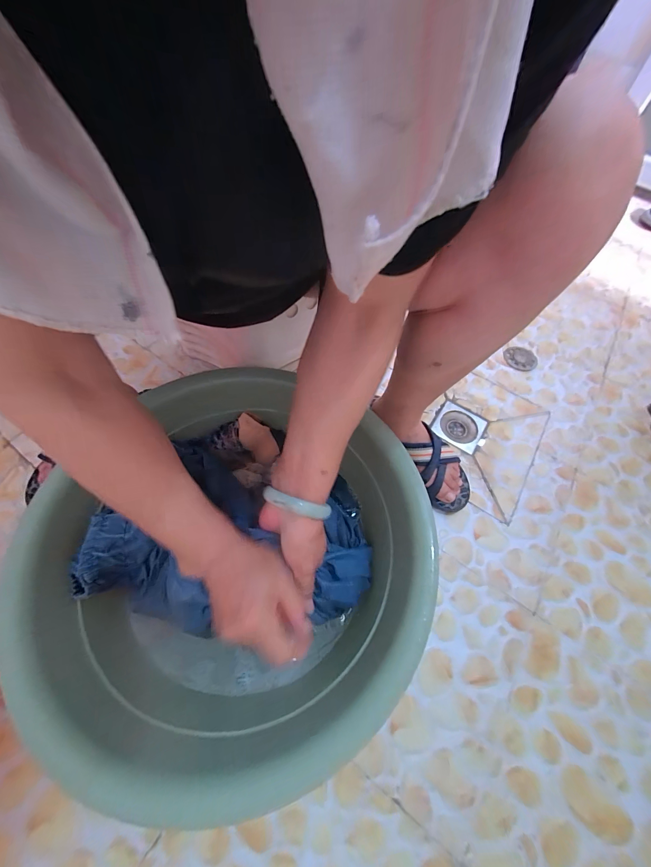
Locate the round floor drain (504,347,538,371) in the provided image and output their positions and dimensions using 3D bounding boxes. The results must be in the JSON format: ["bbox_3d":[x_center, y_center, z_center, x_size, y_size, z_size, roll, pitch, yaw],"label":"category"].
[{"bbox_3d":[0.475,-0.184,0.745,0.073,0.013,0.075,2,61,-3],"label":"round floor drain"}]

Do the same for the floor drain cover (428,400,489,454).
[{"bbox_3d":[0.285,-0.014,0.654,0.096,0.016,0.094,34,64,14],"label":"floor drain cover"}]

